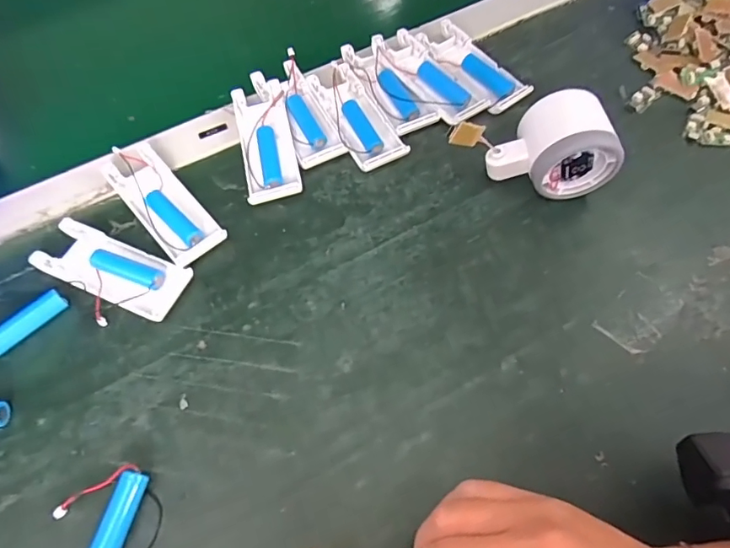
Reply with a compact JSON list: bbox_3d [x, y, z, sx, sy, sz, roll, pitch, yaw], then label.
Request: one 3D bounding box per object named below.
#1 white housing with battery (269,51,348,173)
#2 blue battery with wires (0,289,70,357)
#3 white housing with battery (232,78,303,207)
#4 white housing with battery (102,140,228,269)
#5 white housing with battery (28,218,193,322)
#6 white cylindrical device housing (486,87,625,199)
[{"bbox_3d":[-0.049,-0.135,0.398,0.040,0.018,0.107,-17,63,-9],"label":"white housing with battery"},{"bbox_3d":[-0.227,0.017,0.318,0.054,0.017,0.049,41,69,20],"label":"blue battery with wires"},{"bbox_3d":[-0.075,-0.101,0.378,0.039,0.018,0.101,-11,62,-6],"label":"white housing with battery"},{"bbox_3d":[-0.144,-0.053,0.352,0.040,0.023,0.103,-38,67,-18],"label":"white housing with battery"},{"bbox_3d":[-0.169,-0.003,0.332,0.100,0.013,0.041,20,63,11],"label":"white housing with battery"},{"bbox_3d":[0.130,-0.089,0.350,0.081,0.053,0.053,-3,61,-1],"label":"white cylindrical device housing"}]

